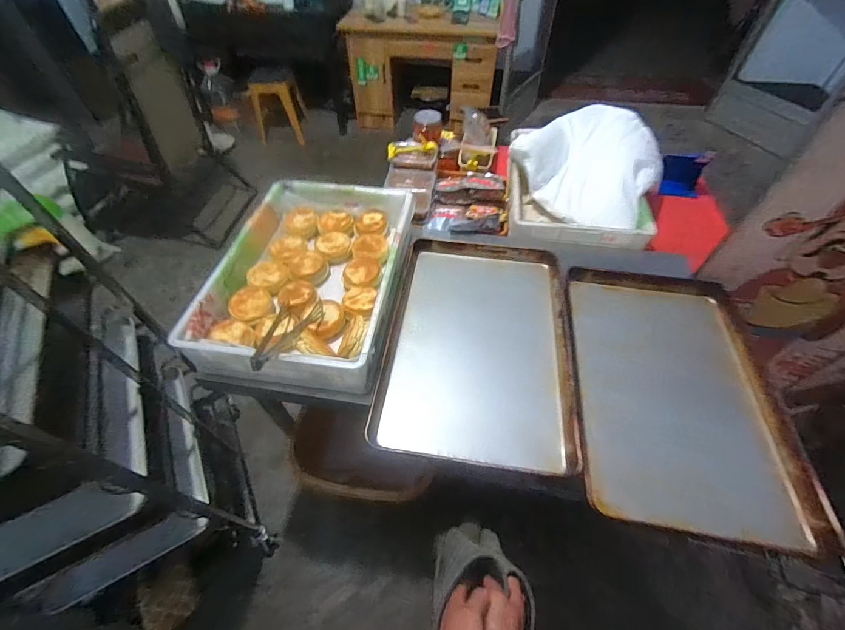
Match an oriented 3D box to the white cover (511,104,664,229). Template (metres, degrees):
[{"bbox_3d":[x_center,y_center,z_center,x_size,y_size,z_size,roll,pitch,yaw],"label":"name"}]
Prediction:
[{"bbox_3d":[0.573,-0.519,1.262,0.453,0.185,0.433,32,59,23],"label":"white cover"}]

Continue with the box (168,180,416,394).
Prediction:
[{"bbox_3d":[-0.274,-0.100,0.924,0.416,0.114,0.626,6,52,6],"label":"box"}]

